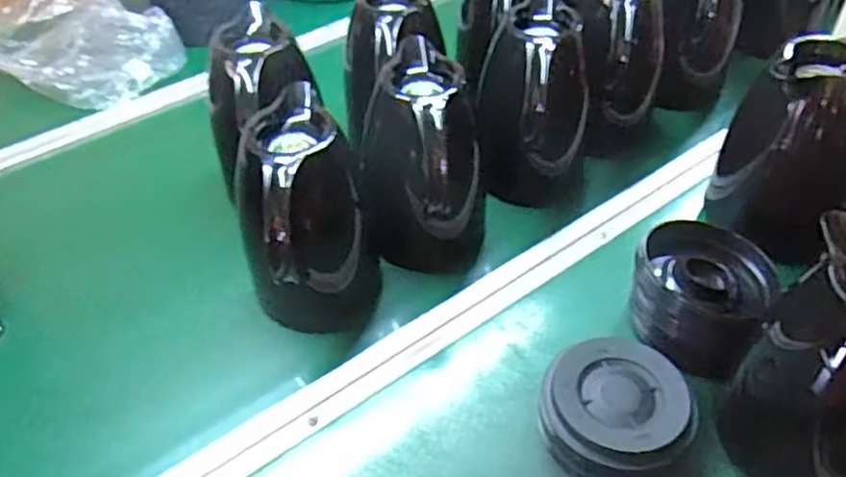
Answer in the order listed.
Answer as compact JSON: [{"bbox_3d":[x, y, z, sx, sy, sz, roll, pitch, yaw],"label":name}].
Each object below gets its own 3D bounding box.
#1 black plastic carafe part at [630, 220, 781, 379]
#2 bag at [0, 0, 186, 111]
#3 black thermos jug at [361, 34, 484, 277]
[{"bbox_3d":[0.255,0.051,0.642,0.121,0.090,0.111,25,51,25],"label":"black plastic carafe part"},{"bbox_3d":[-0.490,-0.287,1.008,0.275,0.074,0.197,20,49,21],"label":"bag"},{"bbox_3d":[0.003,-0.065,0.692,0.114,0.198,0.158,-3,45,0],"label":"black thermos jug"}]

